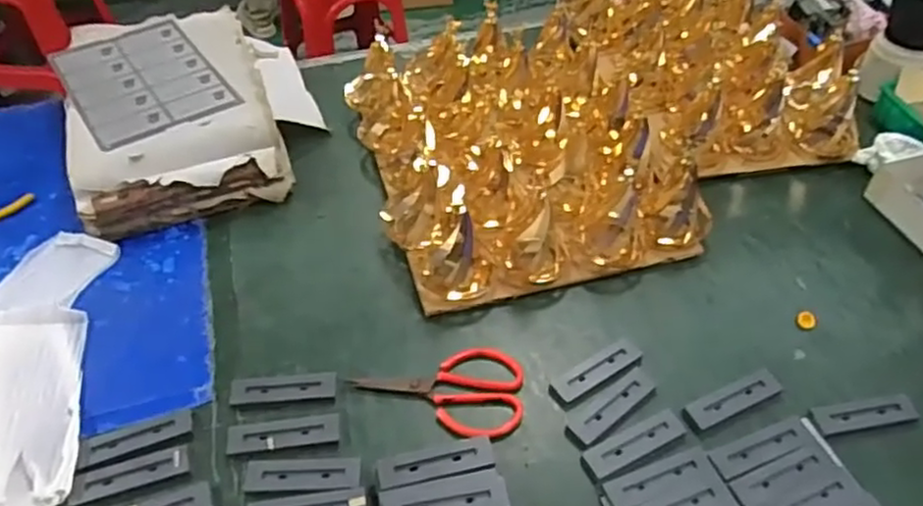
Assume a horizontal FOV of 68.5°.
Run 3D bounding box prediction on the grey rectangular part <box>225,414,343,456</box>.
[{"bbox_3d":[-0.179,0.182,0.684,0.108,0.007,0.034,-7,48,-7],"label":"grey rectangular part"}]

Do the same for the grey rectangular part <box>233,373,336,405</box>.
[{"bbox_3d":[-0.190,0.144,0.725,0.109,0.007,0.032,-5,48,-5],"label":"grey rectangular part"}]

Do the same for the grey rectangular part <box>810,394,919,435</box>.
[{"bbox_3d":[0.415,0.166,0.698,0.106,0.007,0.032,-7,48,-7],"label":"grey rectangular part"}]

